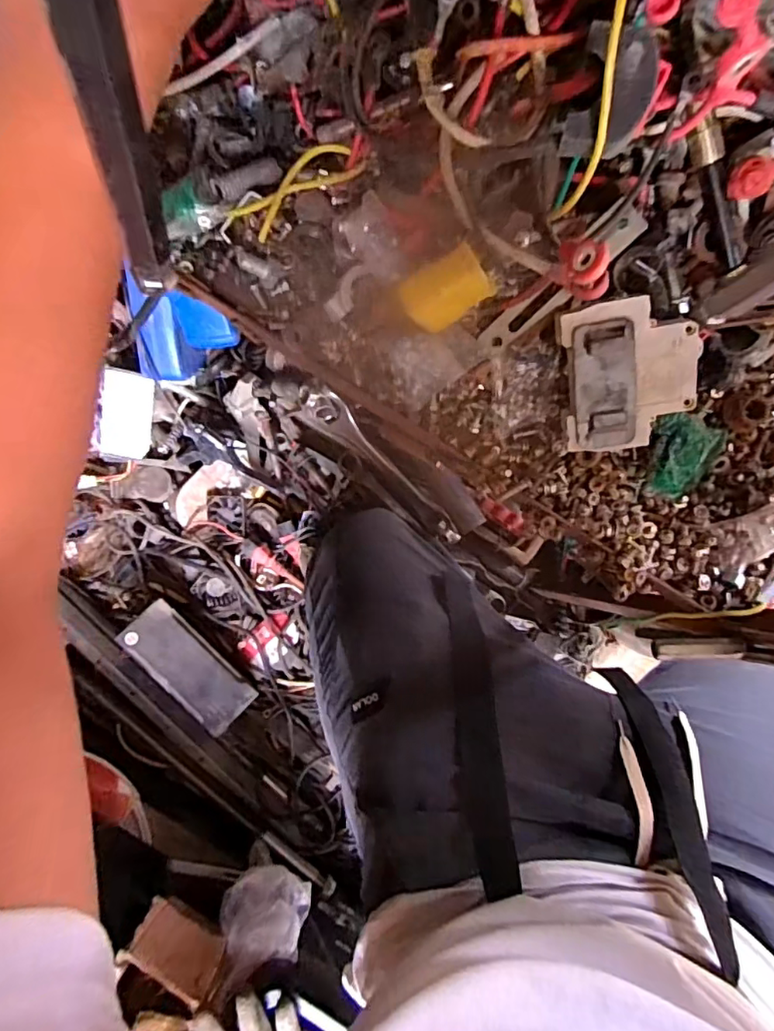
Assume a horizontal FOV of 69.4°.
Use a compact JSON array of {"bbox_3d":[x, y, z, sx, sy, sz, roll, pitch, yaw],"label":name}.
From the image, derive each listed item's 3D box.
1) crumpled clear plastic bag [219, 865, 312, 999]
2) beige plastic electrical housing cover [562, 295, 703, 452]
[{"bbox_3d":[-0.120,0.403,0.549,0.079,0.087,0.063,-10,86,-2],"label":"crumpled clear plastic bag"},{"bbox_3d":[0.125,-0.071,0.287,0.063,0.006,0.074,-9,113,6],"label":"beige plastic electrical housing cover"}]

